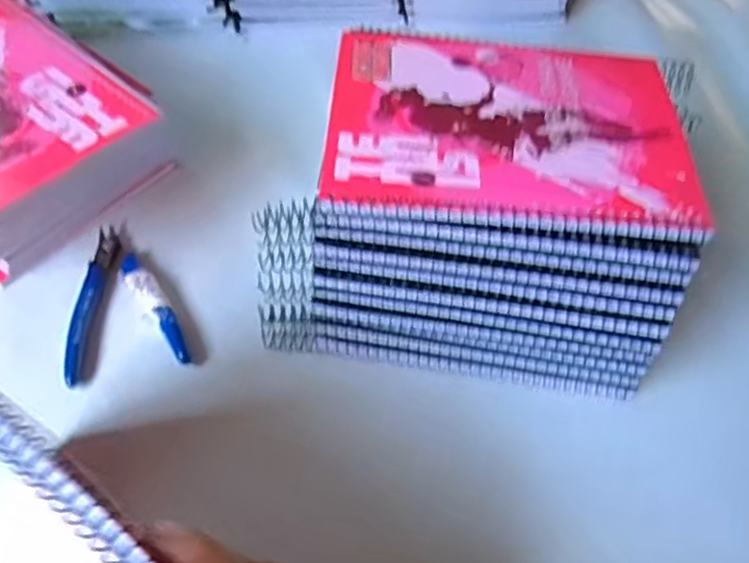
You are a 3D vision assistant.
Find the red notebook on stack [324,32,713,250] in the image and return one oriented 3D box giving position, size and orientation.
[{"bbox_3d":[0.074,-0.089,0.371,0.194,0.008,0.152,4,54,-1],"label":"red notebook on stack"}]

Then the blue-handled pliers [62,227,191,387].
[{"bbox_3d":[-0.161,0.008,0.419,0.069,0.011,0.112,-13,56,-13],"label":"blue-handled pliers"}]

